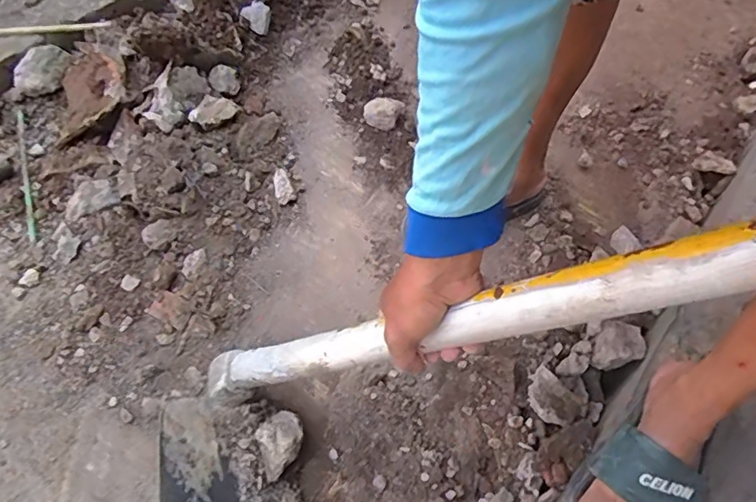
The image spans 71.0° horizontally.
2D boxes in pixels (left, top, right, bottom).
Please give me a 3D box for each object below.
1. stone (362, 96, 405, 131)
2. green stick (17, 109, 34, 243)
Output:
[{"bbox_3d":[0.008,-0.258,0.984,0.062,0.053,0.046,21,60,9],"label":"stone"},{"bbox_3d":[-0.595,-0.135,0.893,0.016,0.009,0.284,-19,62,-14],"label":"green stick"}]

